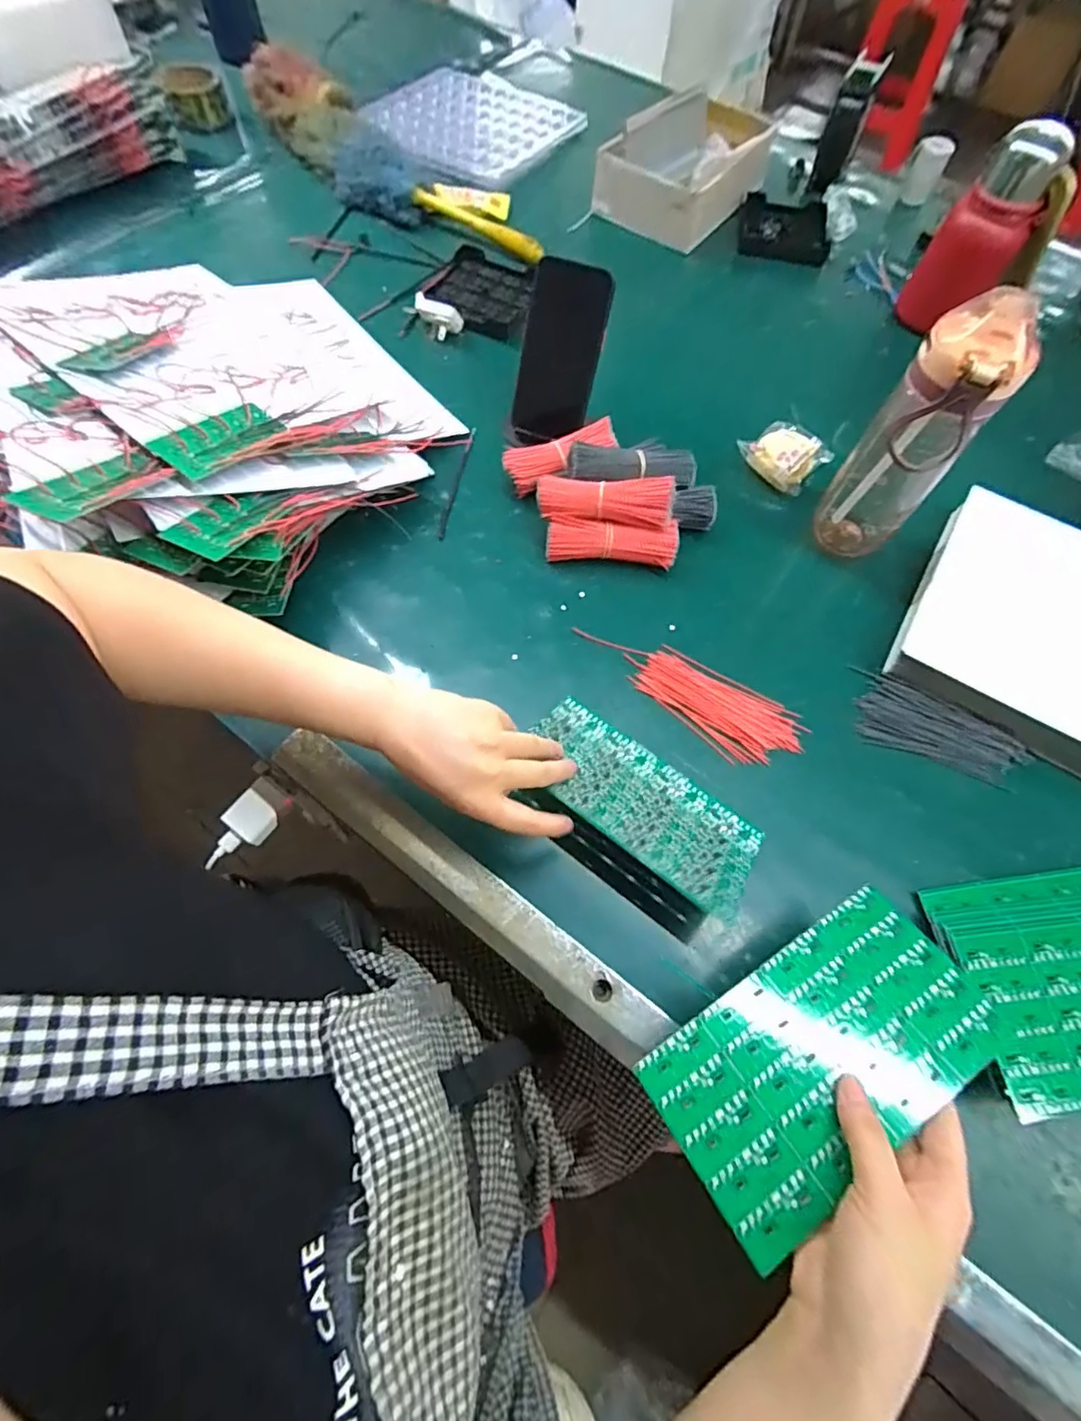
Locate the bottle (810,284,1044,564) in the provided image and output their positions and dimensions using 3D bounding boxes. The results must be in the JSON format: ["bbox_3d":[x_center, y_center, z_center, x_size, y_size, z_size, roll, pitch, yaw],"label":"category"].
[{"bbox_3d":[0.302,-0.217,0.471,0.074,0.204,0.073,35,68,12],"label":"bottle"}]

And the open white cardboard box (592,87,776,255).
[{"bbox_3d":[0.206,-0.748,0.781,0.160,0.096,0.230,35,68,12],"label":"open white cardboard box"}]

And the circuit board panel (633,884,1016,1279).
[{"bbox_3d":[0.158,0.189,0.321,0.185,0.009,0.098,-29,54,-14],"label":"circuit board panel"}]

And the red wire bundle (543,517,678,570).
[{"bbox_3d":[0.066,-0.155,0.529,0.118,0.031,0.029,3,65,-2],"label":"red wire bundle"}]

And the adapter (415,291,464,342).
[{"bbox_3d":[-0.121,-0.455,0.658,0.058,0.033,0.024,26,67,8],"label":"adapter"}]

